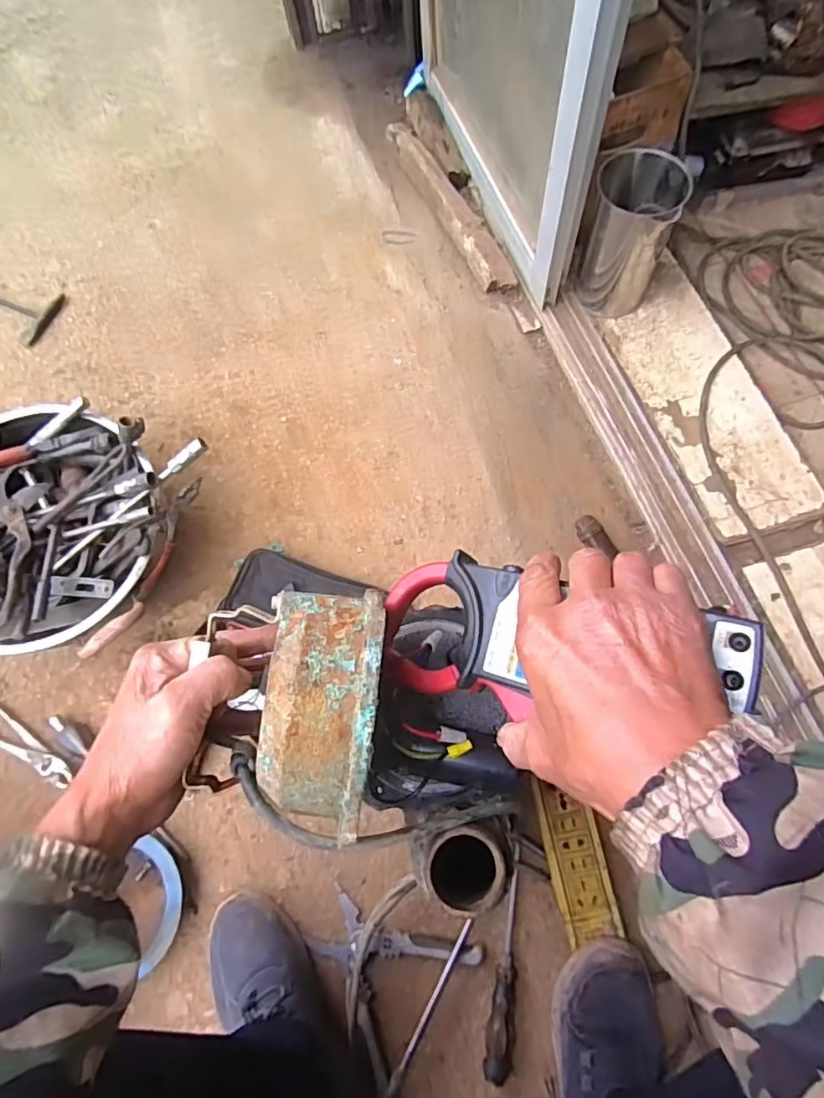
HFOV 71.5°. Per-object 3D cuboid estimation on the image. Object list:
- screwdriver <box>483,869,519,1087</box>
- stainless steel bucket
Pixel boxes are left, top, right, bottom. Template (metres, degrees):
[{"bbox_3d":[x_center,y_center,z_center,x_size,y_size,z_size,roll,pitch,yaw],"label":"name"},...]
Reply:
[{"bbox_3d":[0.108,0.477,0.648,0.028,0.032,0.196,10,71,6],"label":"screwdriver"},{"bbox_3d":[0.353,-0.518,0.952,0.134,0.220,0.124,-1,70,2],"label":"stainless steel bucket"}]

